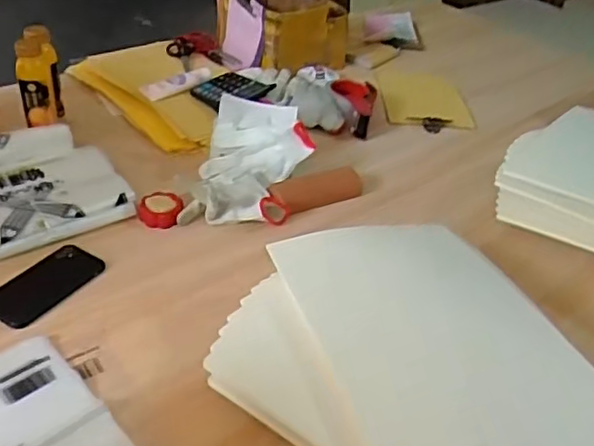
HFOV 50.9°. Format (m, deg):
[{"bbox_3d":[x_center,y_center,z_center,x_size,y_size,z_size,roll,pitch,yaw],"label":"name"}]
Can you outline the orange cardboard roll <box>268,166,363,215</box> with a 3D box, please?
[{"bbox_3d":[0.033,-0.055,1.030,0.160,0.042,0.056,-12,41,-23],"label":"orange cardboard roll"}]

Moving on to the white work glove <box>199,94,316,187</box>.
[{"bbox_3d":[-0.060,-0.130,1.029,0.161,0.033,0.142,10,78,5],"label":"white work glove"}]

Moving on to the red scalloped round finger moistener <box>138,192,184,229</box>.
[{"bbox_3d":[-0.205,-0.020,0.947,0.059,0.023,0.067,15,38,11],"label":"red scalloped round finger moistener"}]

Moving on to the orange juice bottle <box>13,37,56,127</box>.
[{"bbox_3d":[-0.439,-0.227,1.055,0.052,0.156,0.055,-9,39,-19],"label":"orange juice bottle"}]

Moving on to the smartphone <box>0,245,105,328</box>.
[{"bbox_3d":[-0.328,0.078,0.814,0.075,0.012,0.146,24,40,22],"label":"smartphone"}]

